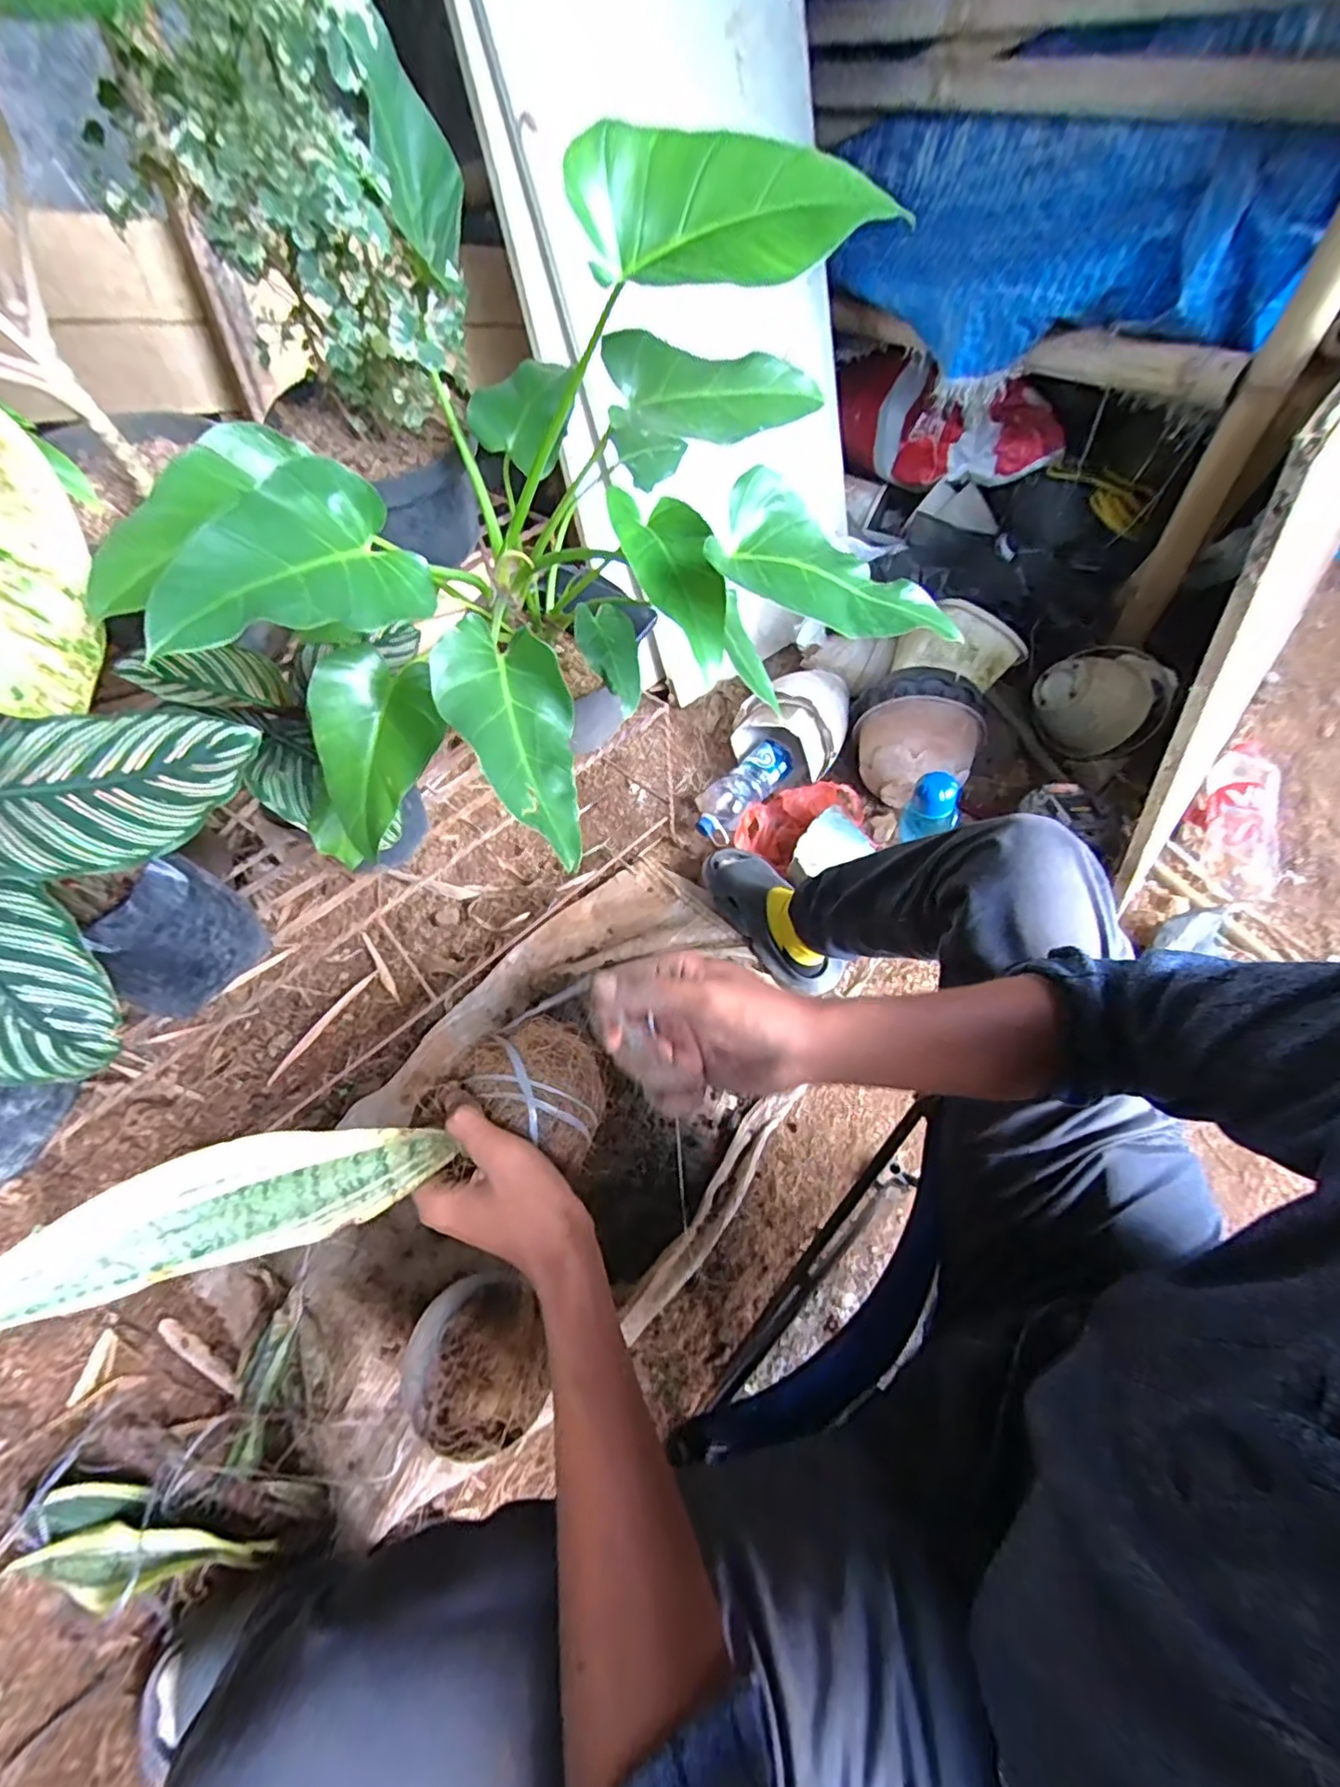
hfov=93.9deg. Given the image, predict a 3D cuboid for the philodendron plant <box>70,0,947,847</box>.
[{"bbox_3d":[-0.090,-0.308,0.509,0.489,0.350,0.429,-19,51,-12],"label":"philodendron plant"}]

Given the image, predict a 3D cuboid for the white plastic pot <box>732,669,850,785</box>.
[{"bbox_3d":[0.226,-0.323,1.169,0.201,0.156,0.152,8,51,10],"label":"white plastic pot"}]

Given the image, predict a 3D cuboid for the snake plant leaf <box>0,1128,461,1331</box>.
[{"bbox_3d":[-0.204,0.150,0.304,0.019,0.060,0.200,6,3,44],"label":"snake plant leaf"}]

